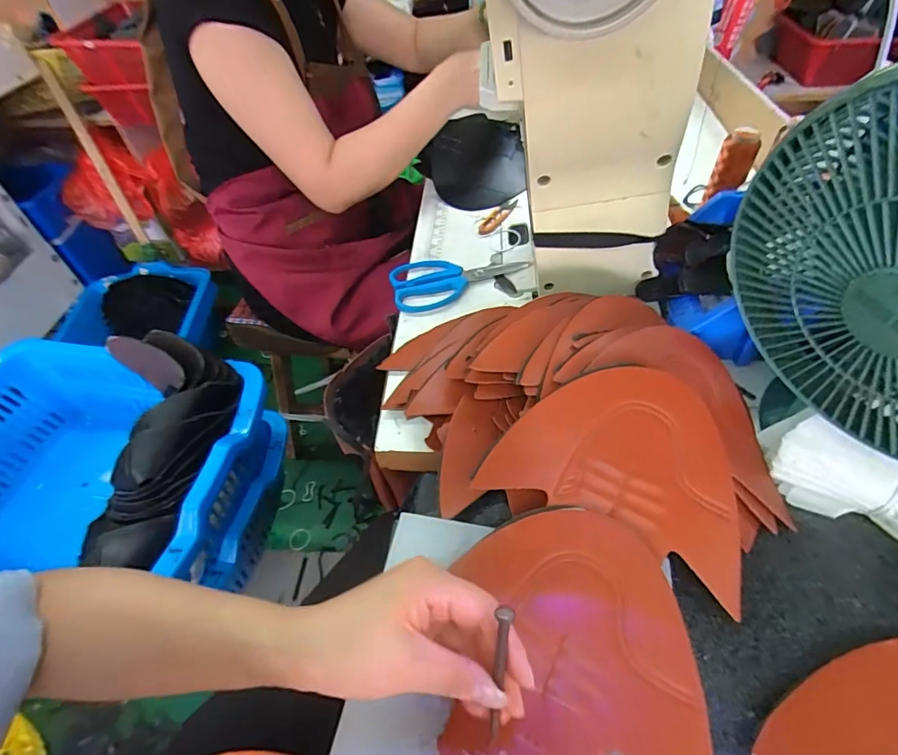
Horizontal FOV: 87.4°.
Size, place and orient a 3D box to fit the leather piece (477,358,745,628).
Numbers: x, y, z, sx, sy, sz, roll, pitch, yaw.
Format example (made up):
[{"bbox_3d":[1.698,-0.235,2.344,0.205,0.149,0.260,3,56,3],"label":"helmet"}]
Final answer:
[{"bbox_3d":[0.136,0.058,0.361,0.187,0.013,0.137,22,72,9],"label":"leather piece"}]

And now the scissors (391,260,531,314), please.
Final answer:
[{"bbox_3d":[0.015,-0.131,0.614,0.178,0.011,0.087,-12,49,-8],"label":"scissors"}]

